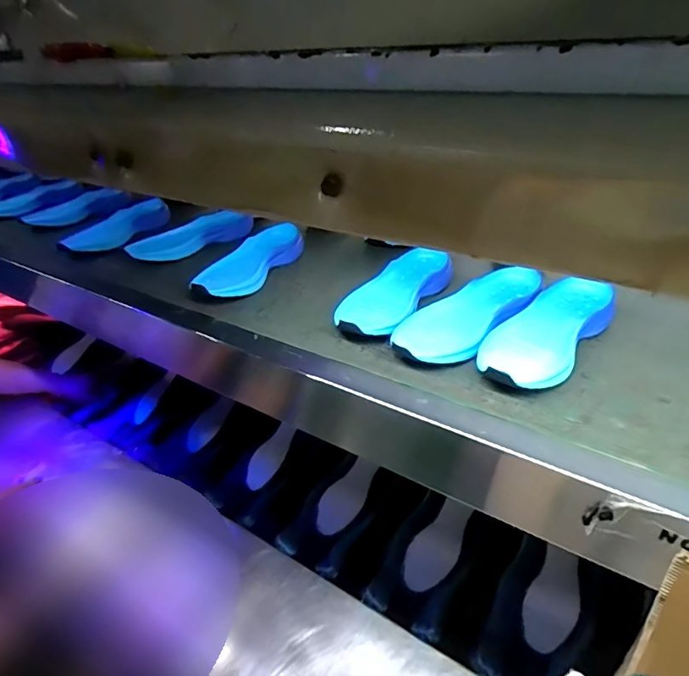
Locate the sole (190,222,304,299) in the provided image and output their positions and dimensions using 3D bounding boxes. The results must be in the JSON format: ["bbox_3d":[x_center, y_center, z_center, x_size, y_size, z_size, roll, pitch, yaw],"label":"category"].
[{"bbox_3d":[-0.150,-0.125,0.787,0.088,0.053,0.217,17,36,22],"label":"sole"}]

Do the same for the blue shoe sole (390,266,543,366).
[{"bbox_3d":[0.160,-0.026,0.609,0.100,0.042,0.250,29,42,36],"label":"blue shoe sole"}]

